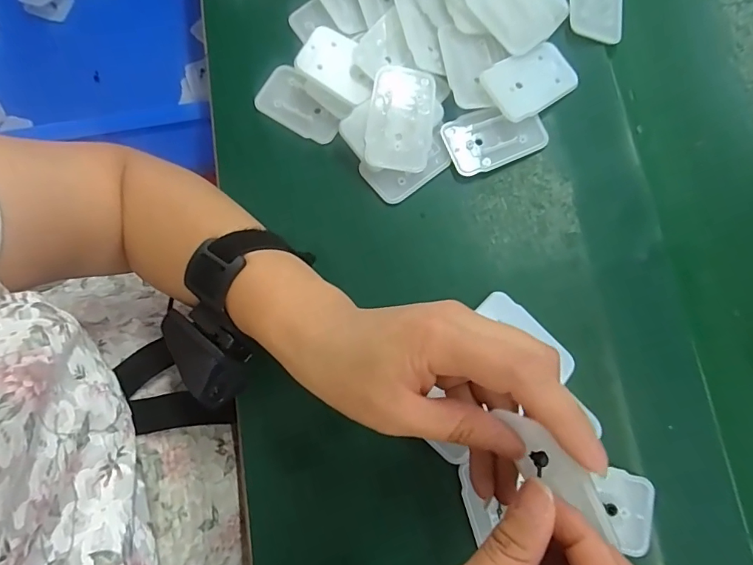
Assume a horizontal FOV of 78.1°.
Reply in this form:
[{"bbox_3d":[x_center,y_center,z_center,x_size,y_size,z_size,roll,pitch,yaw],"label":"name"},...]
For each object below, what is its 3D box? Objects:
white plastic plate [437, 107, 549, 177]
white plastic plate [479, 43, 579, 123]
[{"bbox_3d":[0.083,-0.102,0.326,0.066,0.012,0.040,-17,77,-1],"label":"white plastic plate"},{"bbox_3d":[0.110,-0.141,0.327,0.063,0.009,0.043,-27,77,-3],"label":"white plastic plate"}]

